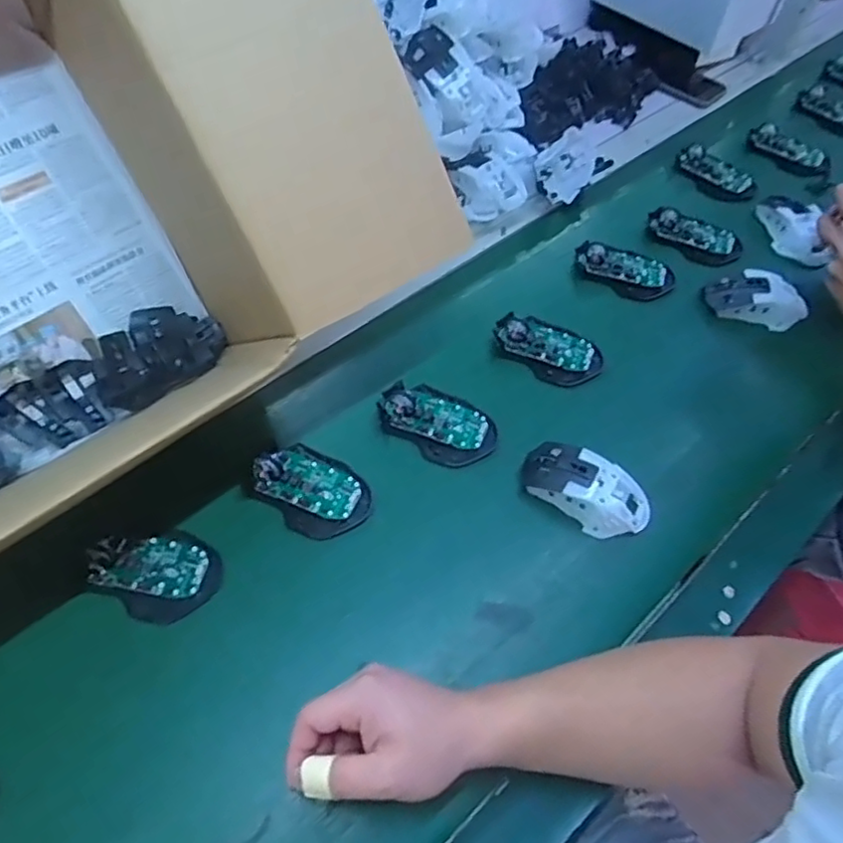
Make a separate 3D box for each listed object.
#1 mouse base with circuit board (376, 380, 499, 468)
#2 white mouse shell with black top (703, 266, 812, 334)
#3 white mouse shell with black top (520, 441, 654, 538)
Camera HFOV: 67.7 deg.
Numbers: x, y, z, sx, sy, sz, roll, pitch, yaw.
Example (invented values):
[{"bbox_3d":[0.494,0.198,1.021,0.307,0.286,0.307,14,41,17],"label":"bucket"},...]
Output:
[{"bbox_3d":[0.016,-0.003,0.609,0.114,0.018,0.072,34,60,17],"label":"mouse base with circuit board"},{"bbox_3d":[0.376,-0.139,0.702,0.112,0.038,0.052,17,57,6],"label":"white mouse shell with black top"},{"bbox_3d":[0.149,0.059,0.566,0.114,0.037,0.056,33,60,16],"label":"white mouse shell with black top"}]

